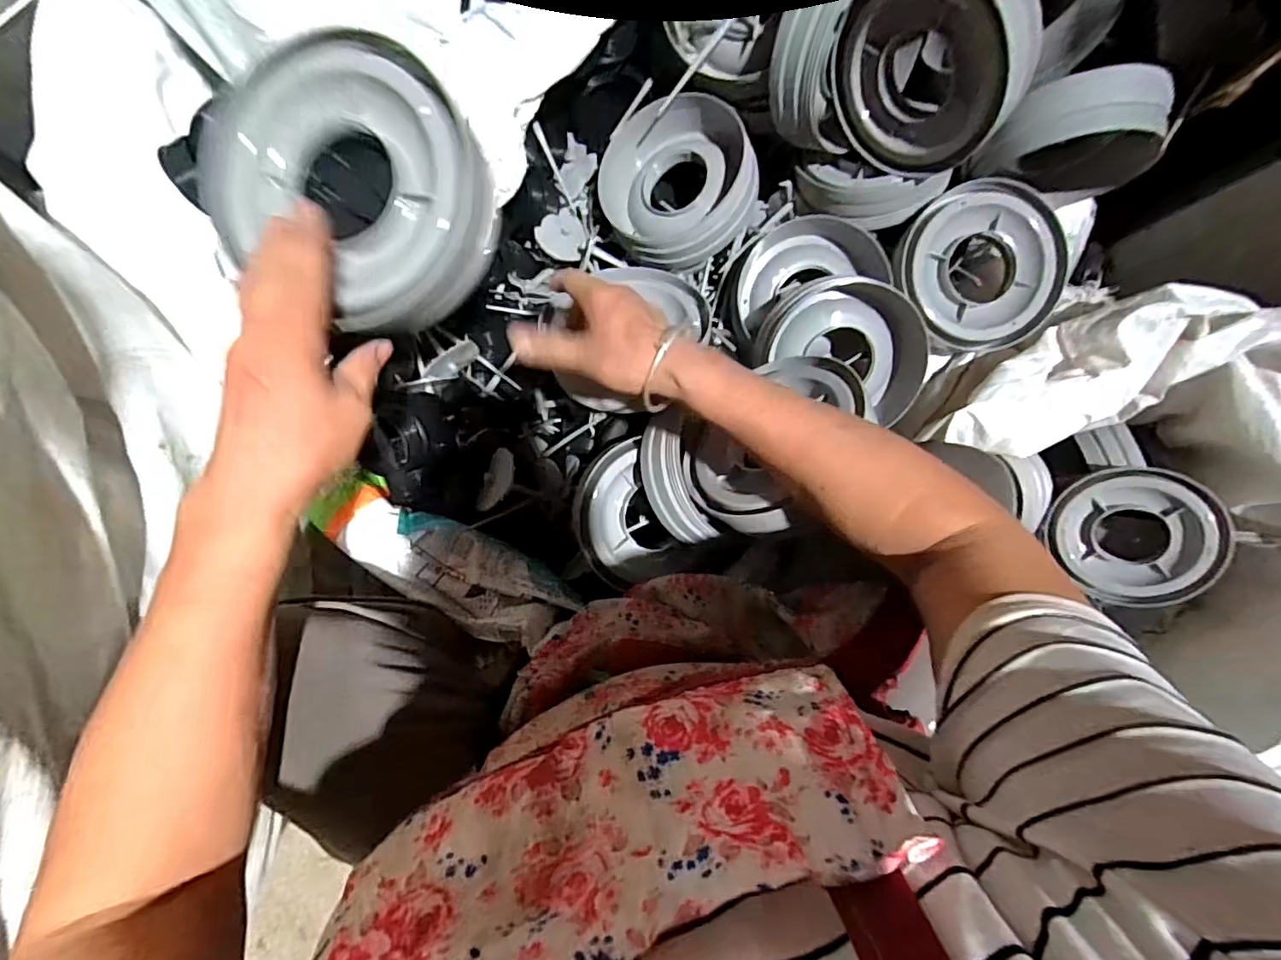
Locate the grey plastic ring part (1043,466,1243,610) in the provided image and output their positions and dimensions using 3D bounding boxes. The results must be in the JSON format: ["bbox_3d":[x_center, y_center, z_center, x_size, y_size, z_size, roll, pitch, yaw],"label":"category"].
[{"bbox_3d":[0.592,0.071,0.660,0.164,0.037,0.167,1,107,34],"label":"grey plastic ring part"}]

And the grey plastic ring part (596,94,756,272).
[{"bbox_3d":[0.041,-0.314,0.584,0.159,0.069,0.171,-17,84,20],"label":"grey plastic ring part"}]

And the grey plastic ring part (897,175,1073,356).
[{"bbox_3d":[0.358,-0.220,0.561,0.177,0.050,0.159,-25,88,-9],"label":"grey plastic ring part"}]

